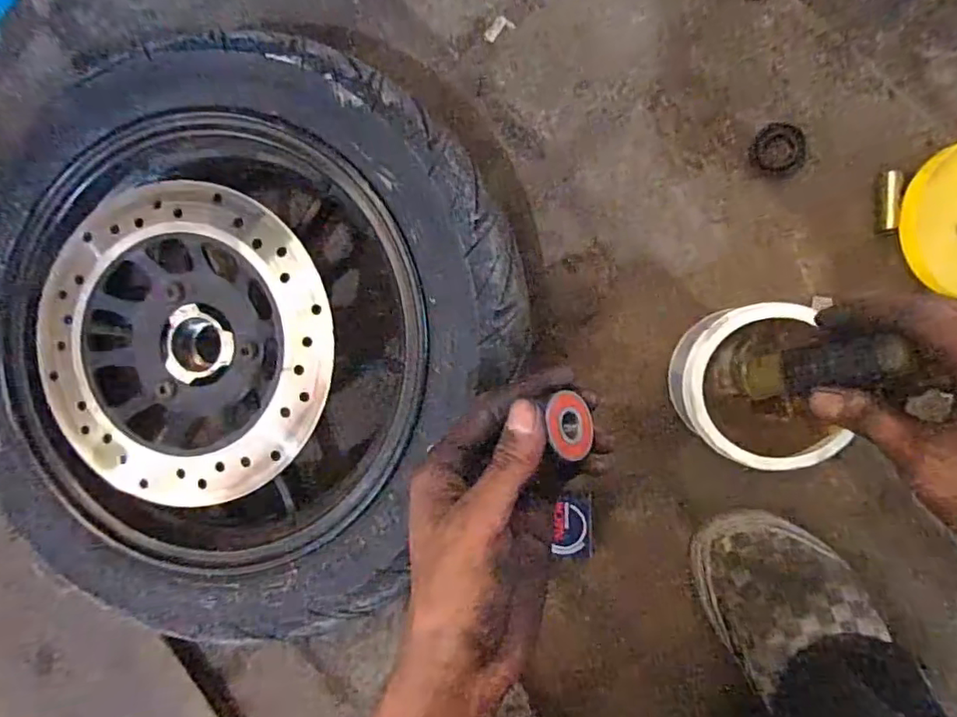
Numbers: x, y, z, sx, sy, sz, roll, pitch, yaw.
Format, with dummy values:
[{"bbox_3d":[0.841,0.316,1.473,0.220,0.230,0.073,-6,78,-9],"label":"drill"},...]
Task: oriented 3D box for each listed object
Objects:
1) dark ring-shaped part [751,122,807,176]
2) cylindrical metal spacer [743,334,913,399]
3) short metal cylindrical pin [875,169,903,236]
[{"bbox_3d":[0.216,-0.150,0.421,0.036,0.006,0.036,0,92,9],"label":"dark ring-shaped part"},{"bbox_3d":[0.183,0.006,0.322,0.018,0.086,0.025,-19,89,-26],"label":"cylindrical metal spacer"},{"bbox_3d":[0.285,-0.109,0.410,0.012,0.014,0.043,5,93,9],"label":"short metal cylindrical pin"}]

